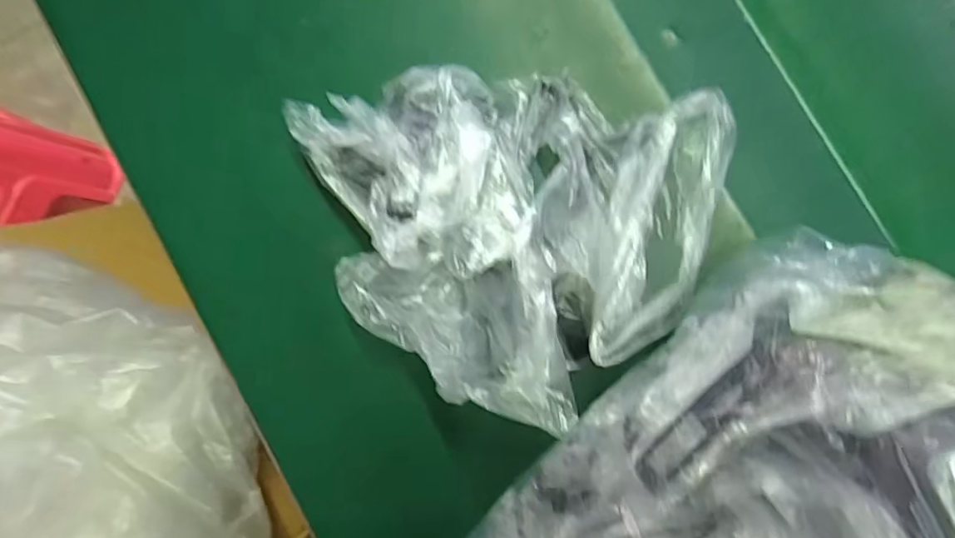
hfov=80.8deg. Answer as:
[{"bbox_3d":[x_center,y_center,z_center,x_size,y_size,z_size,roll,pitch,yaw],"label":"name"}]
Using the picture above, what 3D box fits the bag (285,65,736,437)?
[{"bbox_3d":[0.003,-0.025,0.235,0.166,0.048,0.135,25,88,3],"label":"bag"}]

